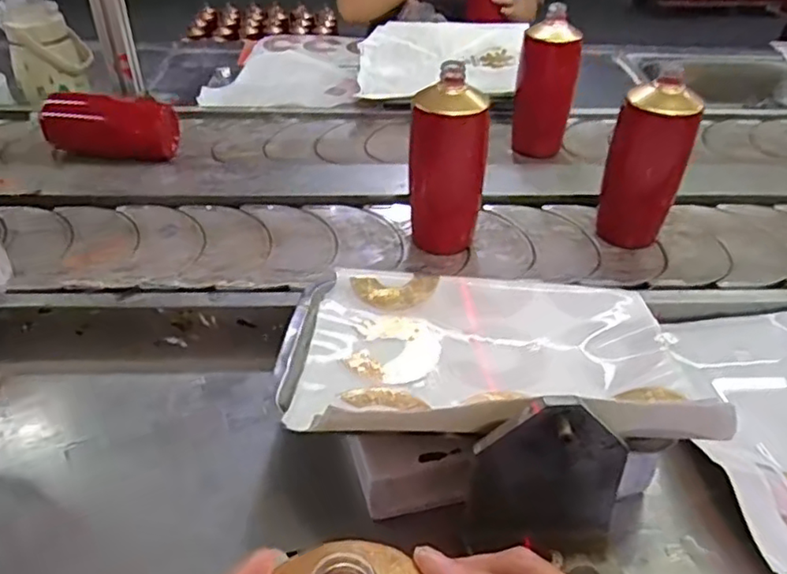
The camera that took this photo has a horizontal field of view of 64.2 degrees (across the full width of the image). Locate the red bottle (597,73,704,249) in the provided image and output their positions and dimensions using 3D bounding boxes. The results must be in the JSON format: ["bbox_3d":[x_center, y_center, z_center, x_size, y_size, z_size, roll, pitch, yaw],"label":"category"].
[{"bbox_3d":[0.282,-0.135,0.703,0.068,0.187,0.064,-9,38,-15],"label":"red bottle"}]

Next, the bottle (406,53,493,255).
[{"bbox_3d":[0.056,-0.129,0.683,0.066,0.192,0.066,-27,46,-34],"label":"bottle"}]

